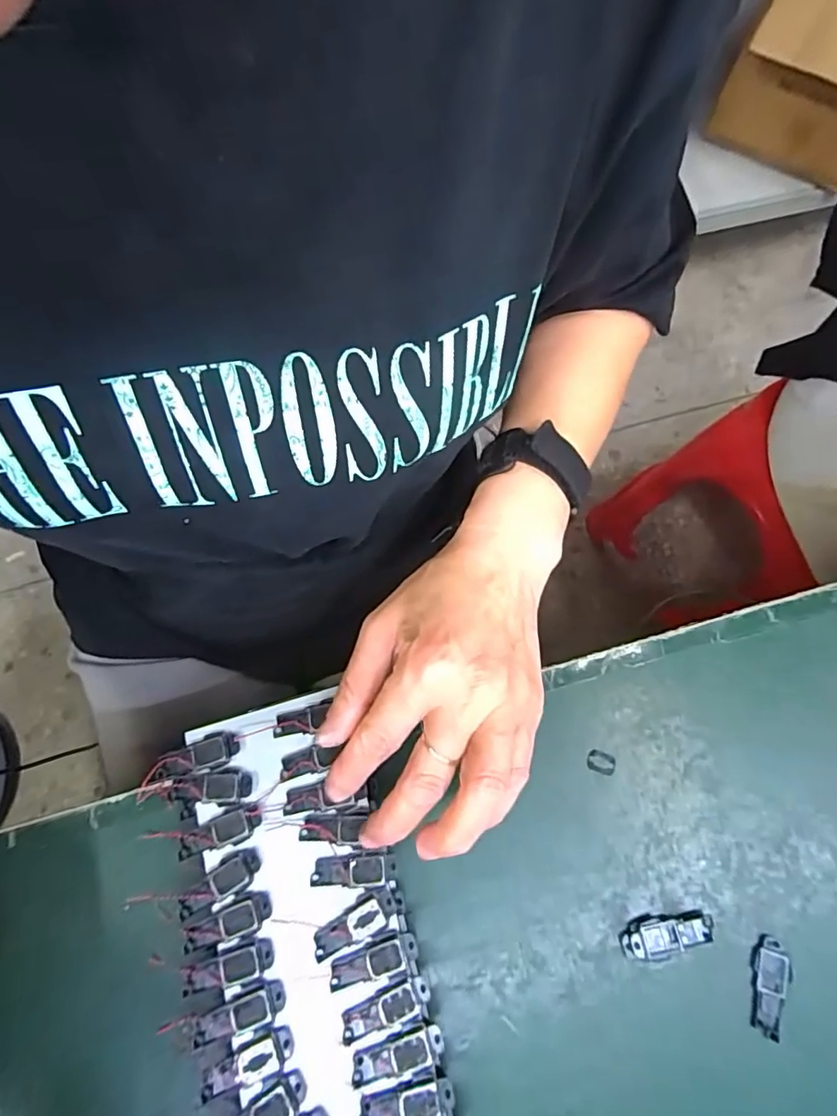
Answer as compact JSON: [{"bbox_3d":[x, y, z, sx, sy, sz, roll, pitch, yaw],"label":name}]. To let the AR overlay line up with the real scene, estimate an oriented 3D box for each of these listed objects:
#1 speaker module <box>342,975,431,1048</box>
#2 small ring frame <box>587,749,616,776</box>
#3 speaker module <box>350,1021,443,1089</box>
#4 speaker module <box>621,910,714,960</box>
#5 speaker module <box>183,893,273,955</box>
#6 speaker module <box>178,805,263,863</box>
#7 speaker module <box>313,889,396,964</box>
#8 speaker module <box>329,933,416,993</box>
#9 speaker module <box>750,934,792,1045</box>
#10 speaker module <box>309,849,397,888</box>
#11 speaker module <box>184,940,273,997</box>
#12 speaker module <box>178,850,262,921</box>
[{"bbox_3d":[-0.014,0.196,0.237,0.039,0.004,0.013,-19,70,-8],"label":"speaker module"},{"bbox_3d":[0.097,0.109,0.290,0.015,0.004,0.011,19,70,6],"label":"small ring frame"},{"bbox_3d":[-0.009,0.211,0.231,0.039,0.004,0.014,-15,70,-6],"label":"speaker module"},{"bbox_3d":[0.120,0.182,0.262,0.044,0.004,0.016,-6,69,-3],"label":"speaker module"},{"bbox_3d":[-0.087,0.166,0.247,0.040,0.004,0.014,-18,70,-7],"label":"speaker module"},{"bbox_3d":[-0.095,0.130,0.260,0.039,0.004,0.014,-16,70,-7],"label":"speaker module"},{"bbox_3d":[-0.029,0.167,0.248,0.040,0.004,0.013,-30,72,-11],"label":"speaker module"},{"bbox_3d":[-0.021,0.180,0.243,0.040,0.004,0.014,-20,71,-8],"label":"speaker module"},{"bbox_3d":[0.165,0.200,0.255,0.016,0.004,0.039,17,70,6],"label":"speaker module"},{"bbox_3d":[-0.030,0.146,0.255,0.039,0.004,0.014,-5,69,-2],"label":"speaker module"},{"bbox_3d":[-0.084,0.182,0.242,0.040,0.004,0.014,-16,70,-6],"label":"speaker module"},{"bbox_3d":[-0.093,0.150,0.252,0.039,0.004,0.014,-27,72,-10],"label":"speaker module"}]

